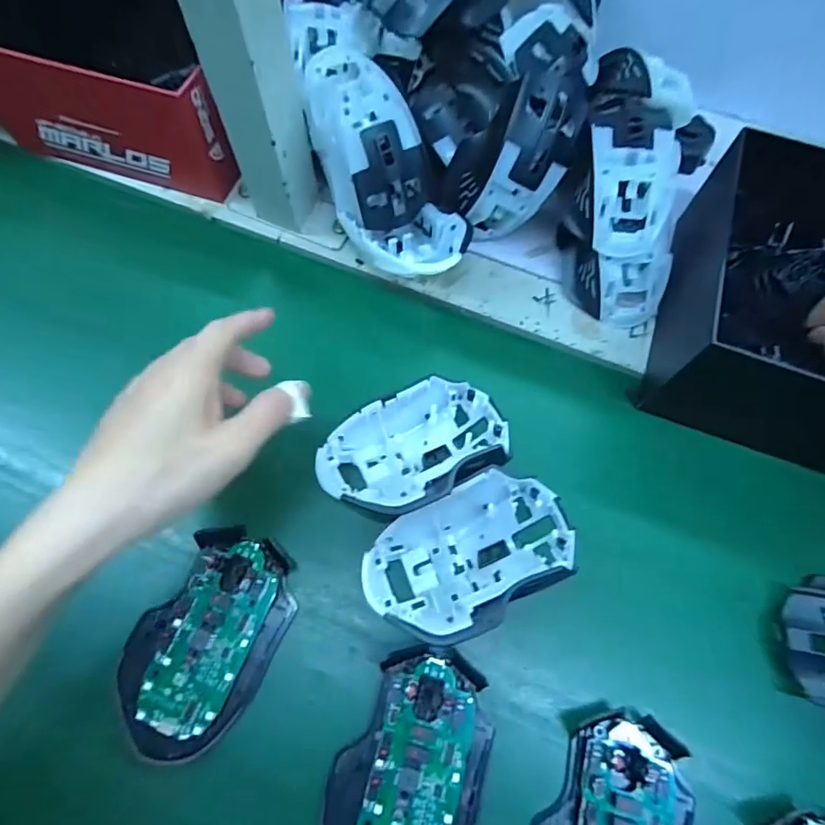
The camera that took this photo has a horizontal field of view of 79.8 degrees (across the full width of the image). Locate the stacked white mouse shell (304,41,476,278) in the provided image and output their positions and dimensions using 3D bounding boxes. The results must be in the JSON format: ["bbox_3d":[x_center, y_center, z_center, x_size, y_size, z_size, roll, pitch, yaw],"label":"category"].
[{"bbox_3d":[-0.023,-0.164,0.332,0.067,0.054,0.152,-30,103,-13],"label":"stacked white mouse shell"}]

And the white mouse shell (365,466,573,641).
[{"bbox_3d":[0.031,0.079,0.274,0.115,0.035,0.077,-28,70,-14],"label":"white mouse shell"}]

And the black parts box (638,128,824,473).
[{"bbox_3d":[0.293,-0.056,0.317,0.223,0.088,0.181,20,67,6],"label":"black parts box"}]

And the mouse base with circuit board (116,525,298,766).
[{"bbox_3d":[-0.114,0.123,0.271,0.072,0.015,0.114,24,67,7],"label":"mouse base with circuit board"}]

